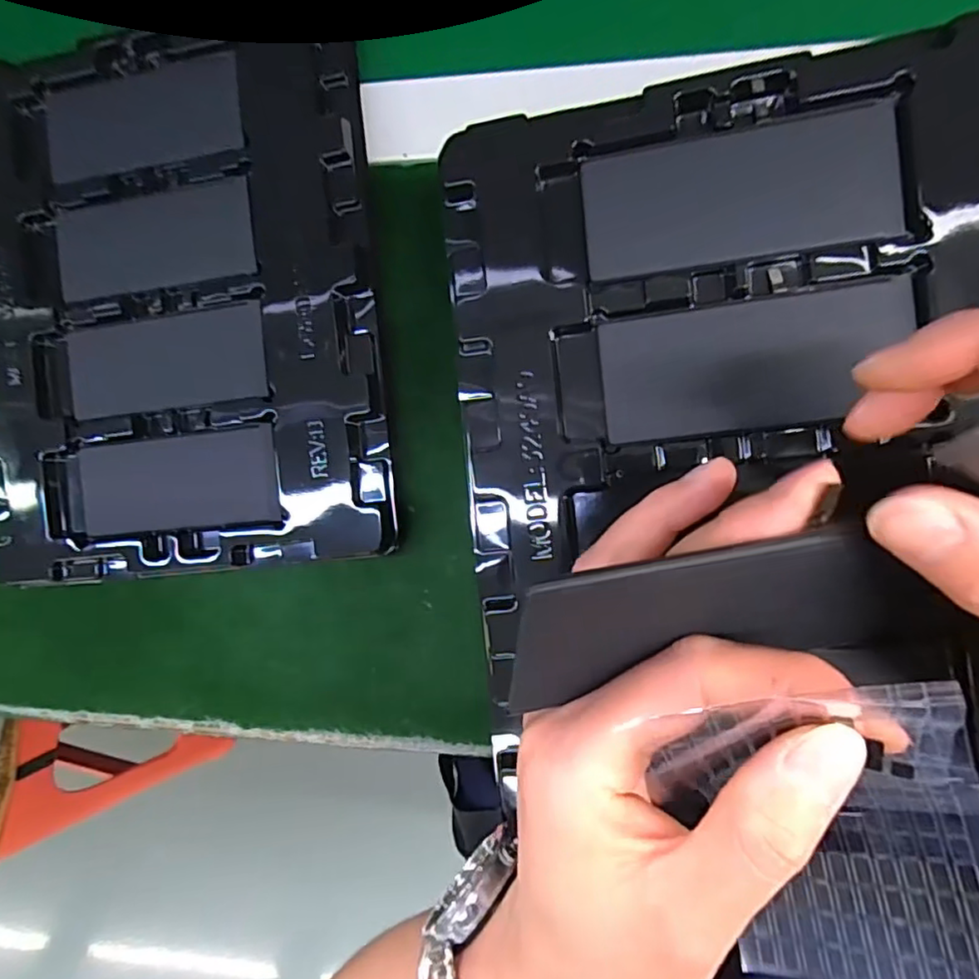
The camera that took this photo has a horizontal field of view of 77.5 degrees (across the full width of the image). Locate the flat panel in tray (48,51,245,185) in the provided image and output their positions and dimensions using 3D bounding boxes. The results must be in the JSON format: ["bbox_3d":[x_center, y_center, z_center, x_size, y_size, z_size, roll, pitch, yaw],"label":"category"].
[{"bbox_3d":[-0.177,-0.190,0.313,0.109,0.006,0.048,-6,90,8],"label":"flat panel in tray"}]

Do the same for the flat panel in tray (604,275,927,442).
[{"bbox_3d":[0.096,-0.046,0.225,0.105,0.008,0.048,-6,90,8],"label":"flat panel in tray"}]

